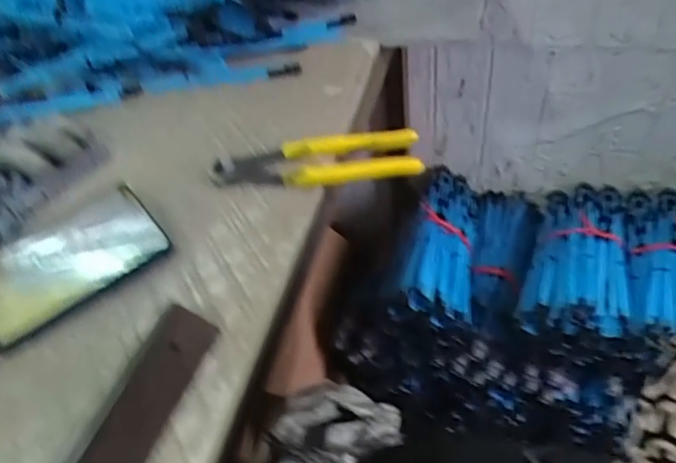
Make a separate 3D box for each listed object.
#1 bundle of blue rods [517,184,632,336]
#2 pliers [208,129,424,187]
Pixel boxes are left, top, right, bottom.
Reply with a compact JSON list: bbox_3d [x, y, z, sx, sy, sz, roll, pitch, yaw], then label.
[{"bbox_3d":[0.347,0.024,0.744,0.125,0.080,0.302,14,50,19],"label":"bundle of blue rods"},{"bbox_3d":[-0.018,-0.056,0.419,0.164,0.029,0.044,-5,47,3],"label":"pliers"}]

